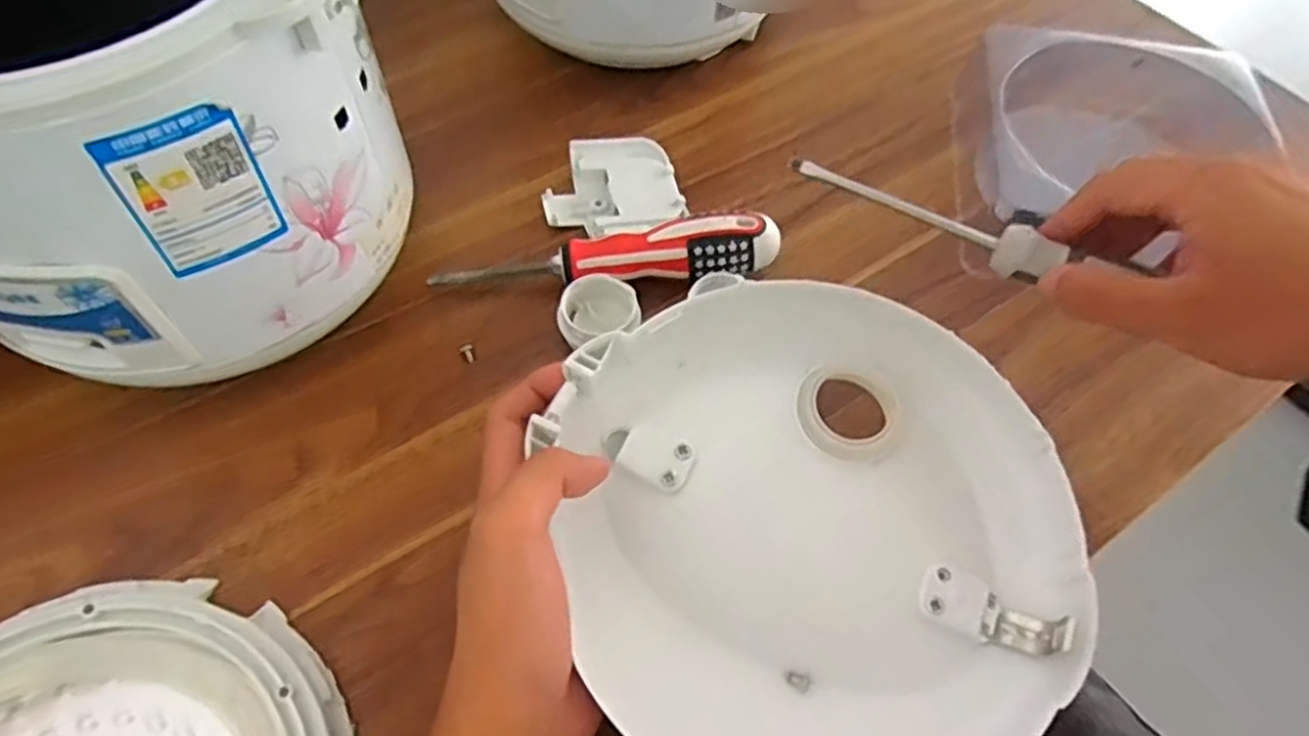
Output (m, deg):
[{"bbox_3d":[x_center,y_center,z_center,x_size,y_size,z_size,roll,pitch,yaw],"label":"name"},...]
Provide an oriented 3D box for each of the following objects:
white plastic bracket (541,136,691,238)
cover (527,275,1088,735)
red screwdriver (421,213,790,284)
[{"bbox_3d":[-0.024,-0.105,0.445,0.078,0.016,0.072,-5,59,-6],"label":"white plastic bracket"},{"bbox_3d":[0.062,0.063,0.305,0.190,0.049,0.200,-12,60,-10],"label":"cover"},{"bbox_3d":[-0.024,-0.055,0.401,0.178,0.040,0.032,-7,59,-7],"label":"red screwdriver"}]

